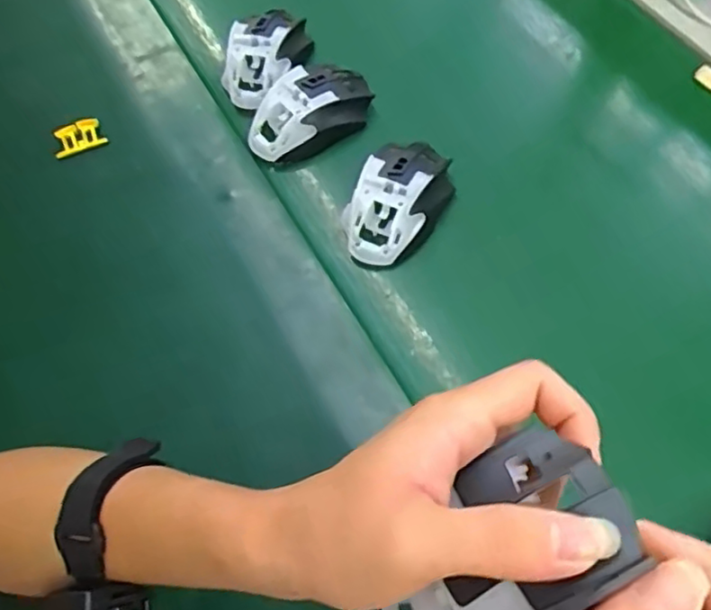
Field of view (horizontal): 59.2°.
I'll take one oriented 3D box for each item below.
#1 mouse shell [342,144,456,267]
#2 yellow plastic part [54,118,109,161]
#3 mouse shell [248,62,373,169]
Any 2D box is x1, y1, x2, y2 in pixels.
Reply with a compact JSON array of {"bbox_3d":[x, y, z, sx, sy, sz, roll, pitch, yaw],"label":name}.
[{"bbox_3d":[0.034,-0.081,0.484,0.064,0.039,0.105,26,64,15],"label":"mouse shell"},{"bbox_3d":[-0.237,-0.144,0.538,0.043,0.025,0.017,-14,29,-1],"label":"yellow plastic part"},{"bbox_3d":[-0.039,-0.164,0.530,0.109,0.036,0.061,-29,64,-14],"label":"mouse shell"}]

